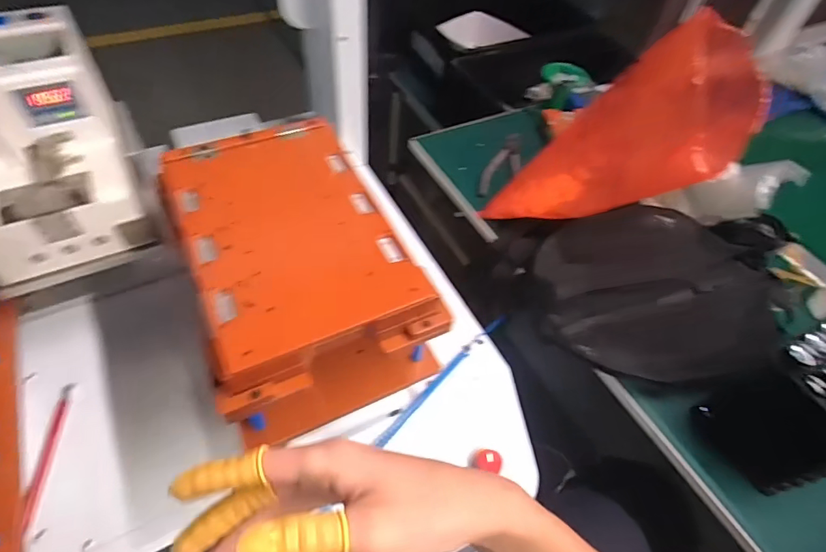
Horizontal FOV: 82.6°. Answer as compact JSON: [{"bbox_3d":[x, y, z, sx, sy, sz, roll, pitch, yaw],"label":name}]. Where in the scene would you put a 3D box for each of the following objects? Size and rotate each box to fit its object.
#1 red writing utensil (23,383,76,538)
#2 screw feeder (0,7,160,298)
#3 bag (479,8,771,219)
[{"bbox_3d":[-0.336,0.163,0.432,0.012,0.006,0.135,-4,53,-9],"label":"red writing utensil"},{"bbox_3d":[-0.344,-0.126,0.436,0.140,0.155,0.199,-18,57,-19],"label":"screw feeder"},{"bbox_3d":[0.219,-0.135,0.545,0.101,0.301,0.175,40,51,-20],"label":"bag"}]

